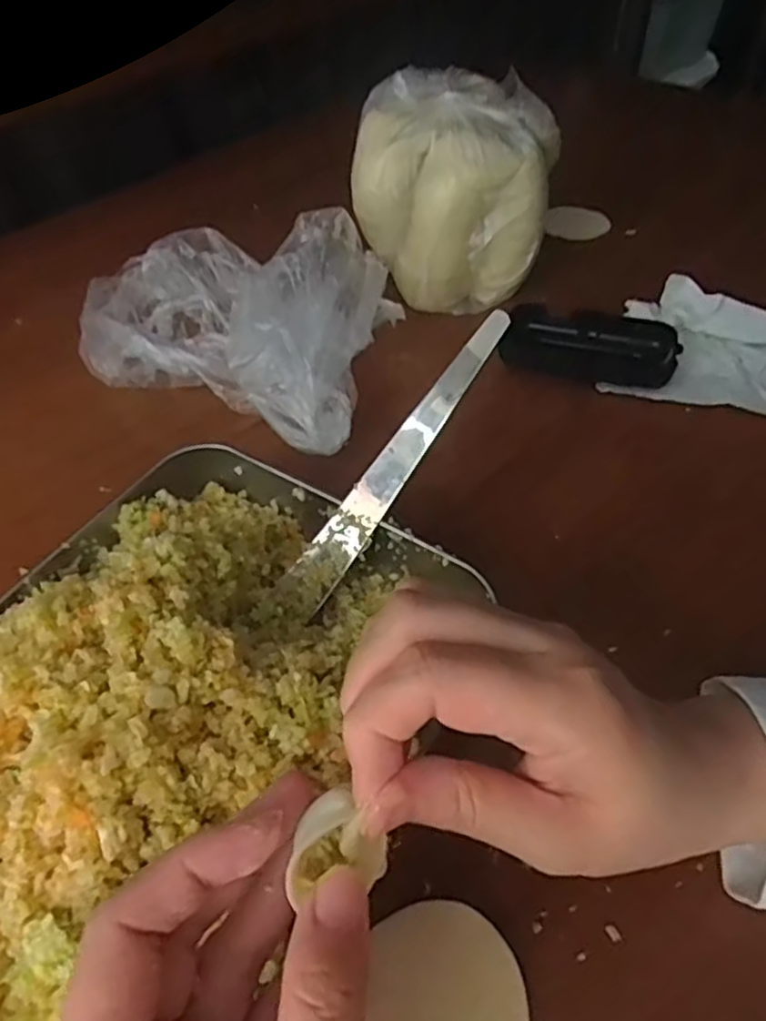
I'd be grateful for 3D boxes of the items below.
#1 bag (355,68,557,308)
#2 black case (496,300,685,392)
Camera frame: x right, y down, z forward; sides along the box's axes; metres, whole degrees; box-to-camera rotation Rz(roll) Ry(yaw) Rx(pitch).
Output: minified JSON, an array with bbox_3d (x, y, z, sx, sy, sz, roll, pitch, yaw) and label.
[{"bbox_3d":[0.052,-0.236,0.520,0.140,0.126,0.147,5,50,6],"label":"bag"},{"bbox_3d":[0.135,-0.110,0.466,0.107,0.019,0.051,14,52,14],"label":"black case"}]

